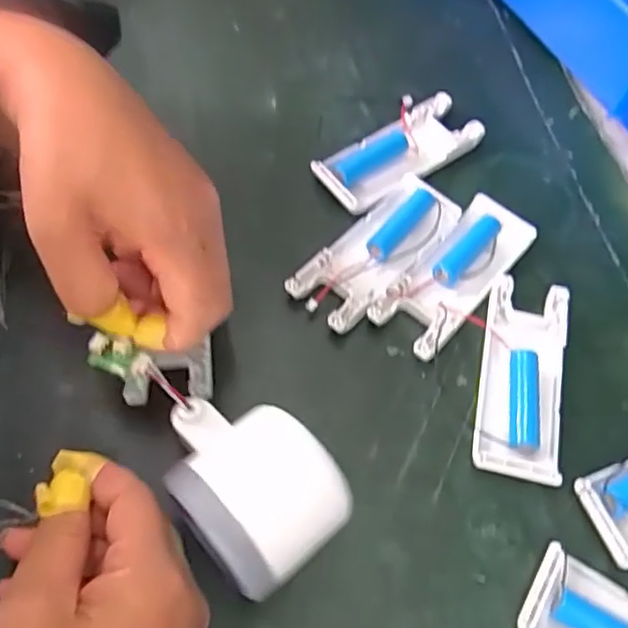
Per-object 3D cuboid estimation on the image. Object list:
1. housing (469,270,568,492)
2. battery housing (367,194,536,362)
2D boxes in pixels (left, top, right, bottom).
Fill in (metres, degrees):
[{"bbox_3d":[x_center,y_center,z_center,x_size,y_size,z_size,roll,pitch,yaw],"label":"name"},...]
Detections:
[{"bbox_3d":[0.103,0.030,0.322,0.042,0.013,0.103,13,60,4],"label":"housing"},{"bbox_3d":[0.075,-0.021,0.349,0.039,0.016,0.101,38,64,17],"label":"battery housing"}]

